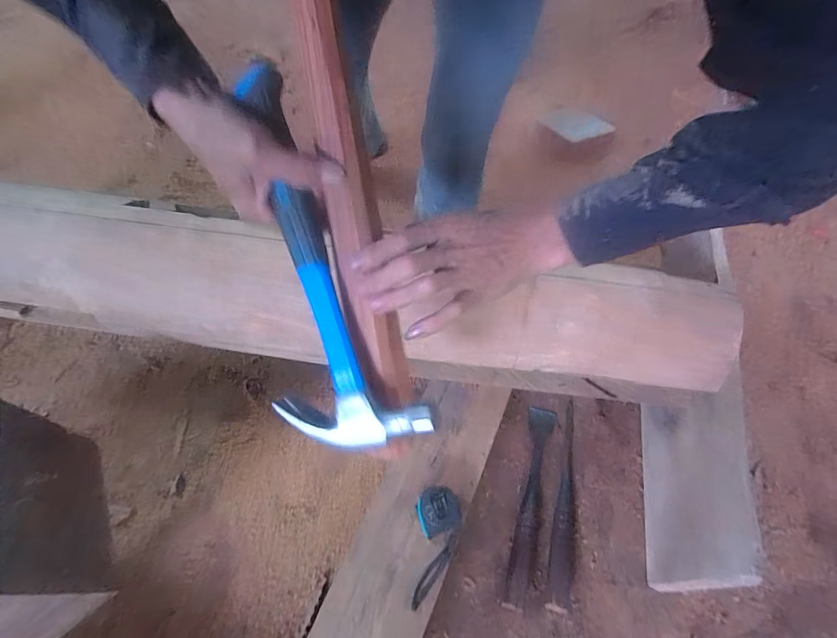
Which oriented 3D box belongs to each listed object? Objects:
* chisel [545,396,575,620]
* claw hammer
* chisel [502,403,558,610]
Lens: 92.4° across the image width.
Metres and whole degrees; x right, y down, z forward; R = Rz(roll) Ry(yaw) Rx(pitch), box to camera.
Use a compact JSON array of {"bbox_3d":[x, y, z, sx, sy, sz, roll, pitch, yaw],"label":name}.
[{"bbox_3d":[0.273,0.321,0.727,0.041,0.032,0.353,15,59,10],"label":"chisel"},{"bbox_3d":[-0.088,-0.043,0.327,0.114,0.047,0.322,-16,95,-10],"label":"claw hammer"},{"bbox_3d":[0.206,0.320,0.727,0.046,0.032,0.347,14,59,9],"label":"chisel"}]

